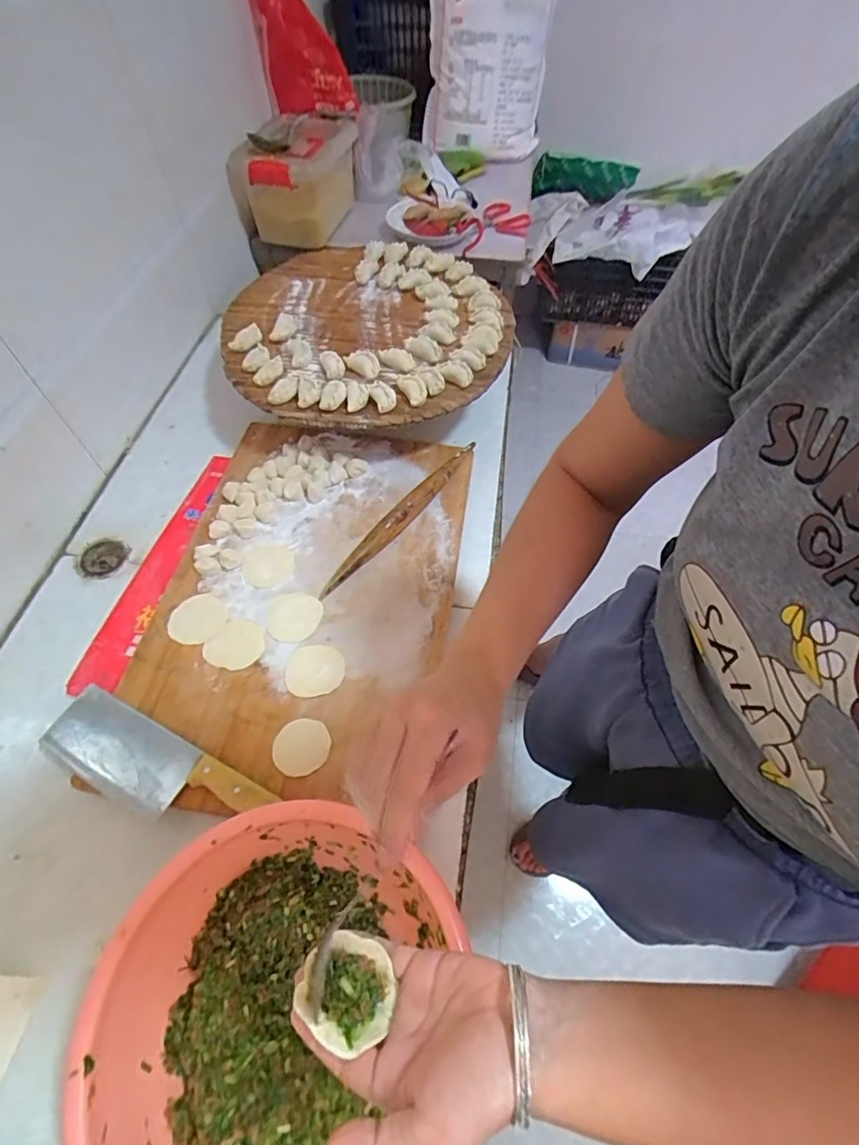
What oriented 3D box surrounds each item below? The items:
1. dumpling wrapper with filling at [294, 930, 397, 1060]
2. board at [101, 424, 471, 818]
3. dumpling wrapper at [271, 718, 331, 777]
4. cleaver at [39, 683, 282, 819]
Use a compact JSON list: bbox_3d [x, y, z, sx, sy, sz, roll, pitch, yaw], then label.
[{"bbox_3d":[-0.047,0.244,0.300,0.047,0.020,0.052,-39,61,-20],"label":"dumpling wrapper with filling"},{"bbox_3d":[-0.167,-0.003,0.662,0.382,0.030,0.523,7,58,4],"label":"board"},{"bbox_3d":[-0.138,0.188,0.546,0.060,0.004,0.058,-15,58,-14],"label":"dumpling wrapper"},{"bbox_3d":[-0.297,0.211,0.538,0.264,0.024,0.082,24,61,14],"label":"cleaver"}]

